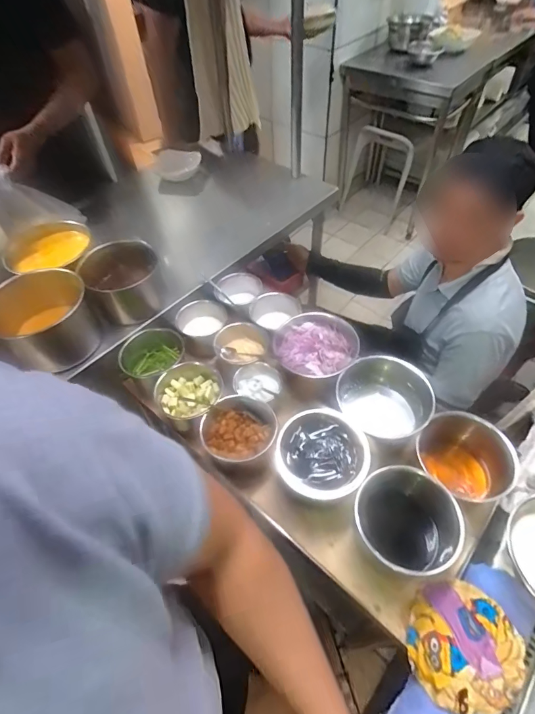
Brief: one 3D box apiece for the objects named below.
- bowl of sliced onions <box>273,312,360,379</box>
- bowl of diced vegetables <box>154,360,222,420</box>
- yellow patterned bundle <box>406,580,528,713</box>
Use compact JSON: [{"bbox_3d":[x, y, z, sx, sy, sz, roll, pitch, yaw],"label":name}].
[{"bbox_3d":[0.101,-0.019,0.834,0.175,0.070,0.181,-2,52,2],"label":"bowl of sliced onions"},{"bbox_3d":[-0.165,0.075,0.795,0.127,0.056,0.129,-2,52,2],"label":"bowl of diced vegetables"},{"bbox_3d":[0.283,0.416,0.551,0.146,0.047,0.152,-2,52,2],"label":"yellow patterned bundle"}]

